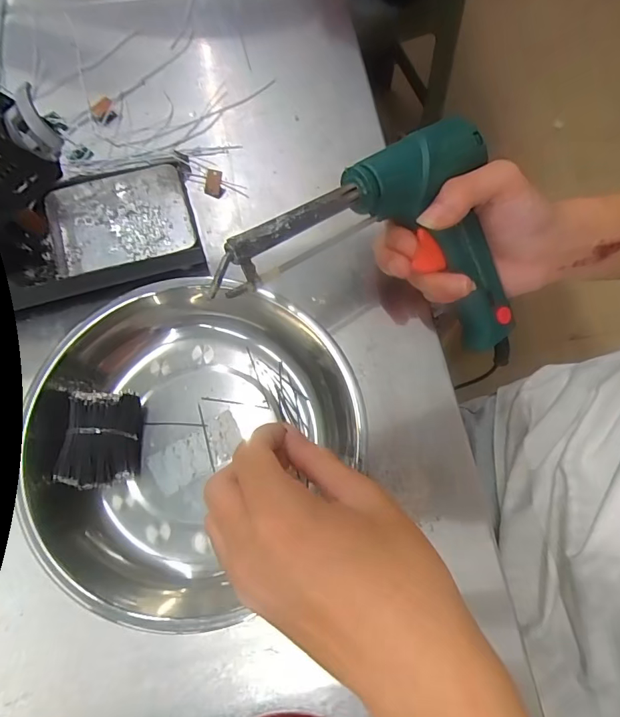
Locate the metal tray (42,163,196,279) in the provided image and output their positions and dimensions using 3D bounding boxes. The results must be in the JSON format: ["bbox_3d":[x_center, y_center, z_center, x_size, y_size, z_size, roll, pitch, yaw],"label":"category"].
[{"bbox_3d":[-0.133,-0.096,0.323,0.094,0.022,0.065,-16,73,-7],"label":"metal tray"}]

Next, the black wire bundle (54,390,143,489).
[{"bbox_3d":[-0.122,0.046,0.273,0.039,0.032,0.059,-5,72,-4],"label":"black wire bundle"}]

